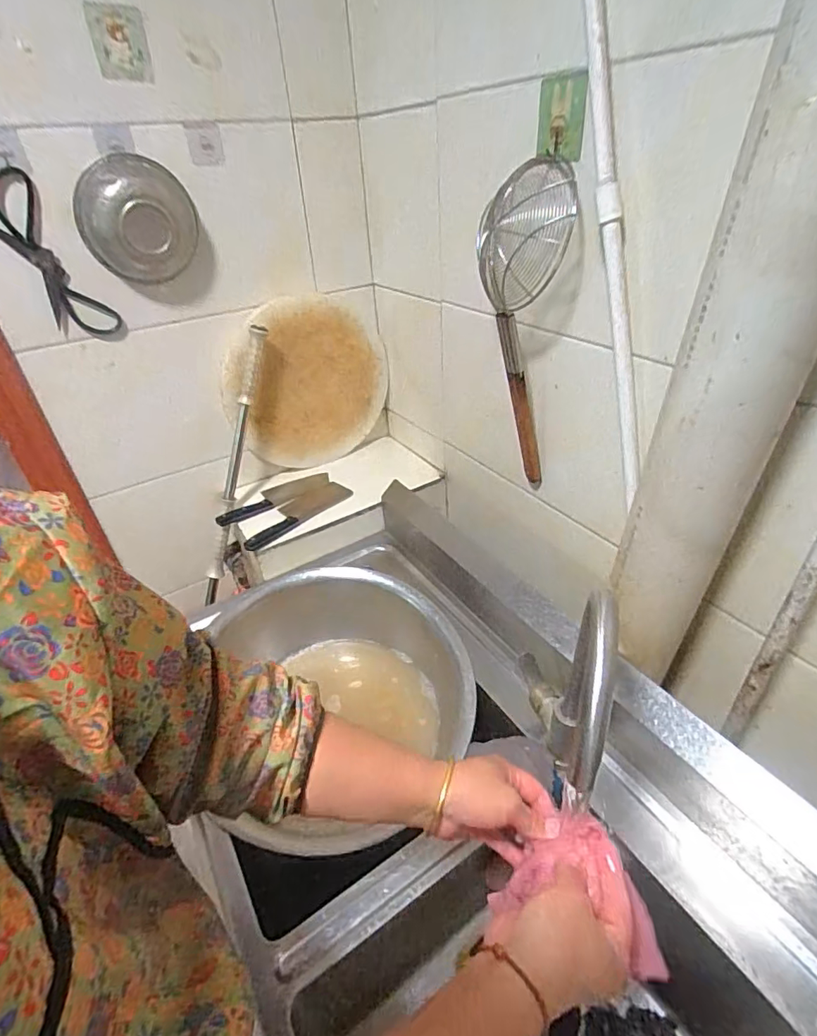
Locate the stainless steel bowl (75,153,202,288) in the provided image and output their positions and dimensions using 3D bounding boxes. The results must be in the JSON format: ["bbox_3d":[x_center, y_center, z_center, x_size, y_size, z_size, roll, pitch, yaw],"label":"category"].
[{"bbox_3d":[-0.437,-0.478,0.825,0.177,0.166,0.059,-20,39,-21],"label":"stainless steel bowl"}]

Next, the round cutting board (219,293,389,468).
[{"bbox_3d":[-0.222,-0.304,1.169,0.392,0.364,0.024,-20,33,-26],"label":"round cutting board"}]

